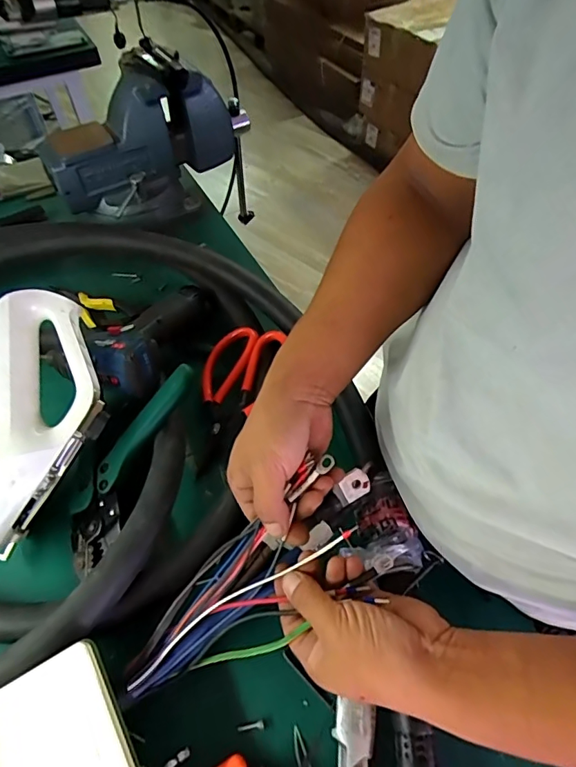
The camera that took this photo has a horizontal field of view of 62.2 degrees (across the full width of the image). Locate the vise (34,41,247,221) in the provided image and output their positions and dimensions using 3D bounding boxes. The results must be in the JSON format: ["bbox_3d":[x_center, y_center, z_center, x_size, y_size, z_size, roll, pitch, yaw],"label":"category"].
[{"bbox_3d":[-0.197,-0.362,0.699,0.307,0.181,0.110,-37,61,-23],"label":"vise"}]

